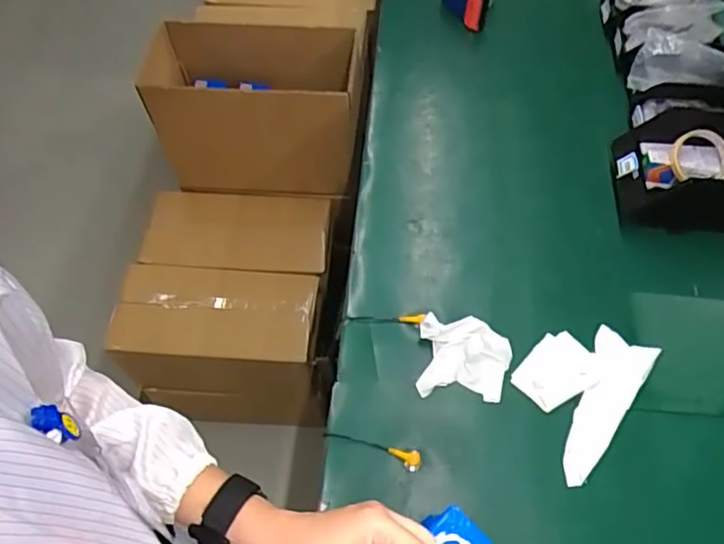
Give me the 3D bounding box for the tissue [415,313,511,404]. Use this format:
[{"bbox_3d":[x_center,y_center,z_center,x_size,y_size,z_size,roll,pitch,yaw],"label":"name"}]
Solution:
[{"bbox_3d":[0.135,0.113,0.792,0.116,0.031,0.104,3,59,2],"label":"tissue"}]

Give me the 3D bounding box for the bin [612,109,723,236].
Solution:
[{"bbox_3d":[0.525,-0.153,0.910,0.264,0.107,0.169,1,59,1],"label":"bin"}]

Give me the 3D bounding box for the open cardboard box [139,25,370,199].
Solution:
[{"bbox_3d":[-0.238,-0.354,1.338,0.467,0.309,0.229,7,59,6],"label":"open cardboard box"}]

